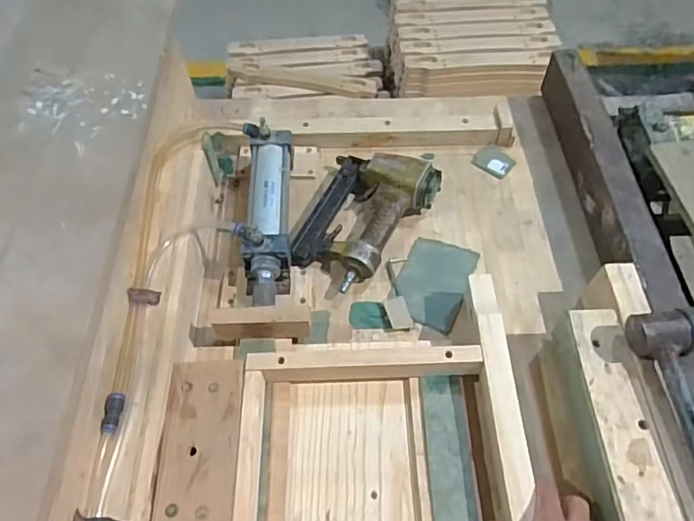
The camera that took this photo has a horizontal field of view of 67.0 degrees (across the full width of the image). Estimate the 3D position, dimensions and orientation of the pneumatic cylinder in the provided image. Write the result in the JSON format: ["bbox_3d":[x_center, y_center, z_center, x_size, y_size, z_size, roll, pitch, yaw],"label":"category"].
[{"bbox_3d":[-0.109,-0.062,0.716,0.065,0.076,0.277,-2,59,-1],"label":"pneumatic cylinder"}]

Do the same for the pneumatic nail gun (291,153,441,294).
[{"bbox_3d":[0.014,-0.067,0.739,0.152,0.060,0.225,29,63,16],"label":"pneumatic nail gun"}]

